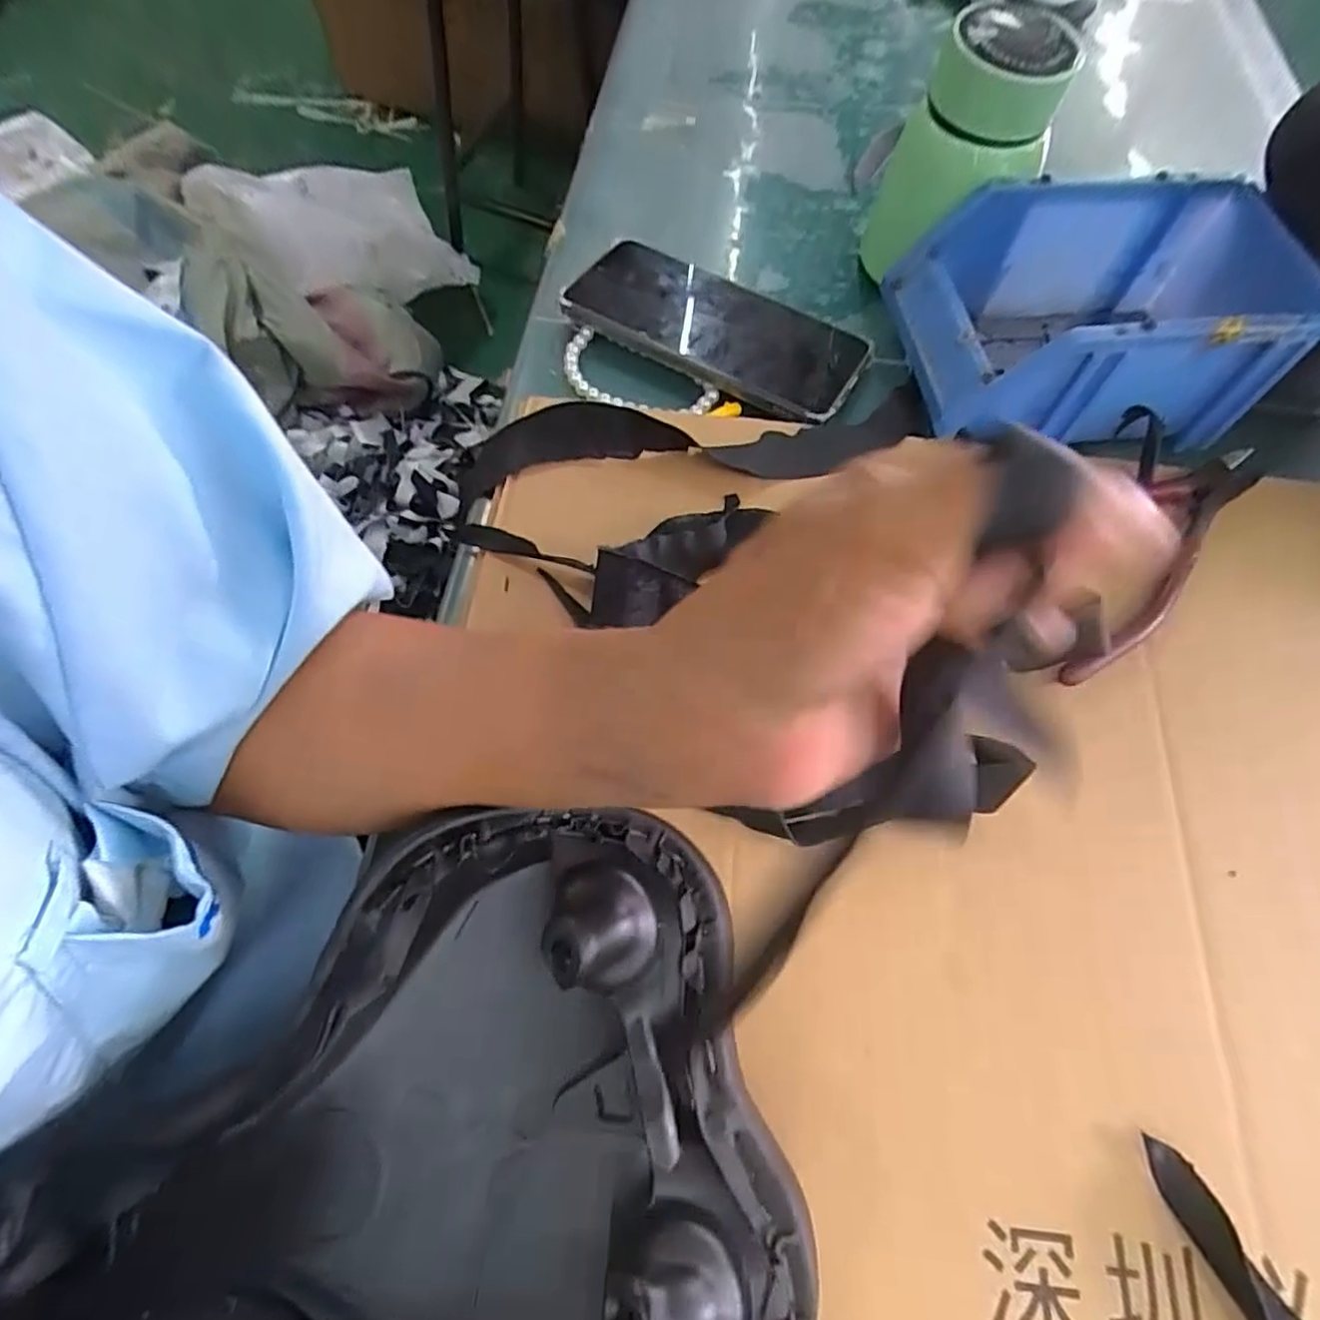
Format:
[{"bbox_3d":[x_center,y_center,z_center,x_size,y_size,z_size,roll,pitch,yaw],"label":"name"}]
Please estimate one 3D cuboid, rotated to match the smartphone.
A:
[{"bbox_3d":[0.032,-0.185,0.374,0.162,0.012,0.080,30,67,11],"label":"smartphone"}]

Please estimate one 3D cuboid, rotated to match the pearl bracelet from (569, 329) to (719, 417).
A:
[{"bbox_3d":[-0.013,-0.151,0.370,0.087,0.008,0.039,24,66,9],"label":"pearl bracelet"}]

